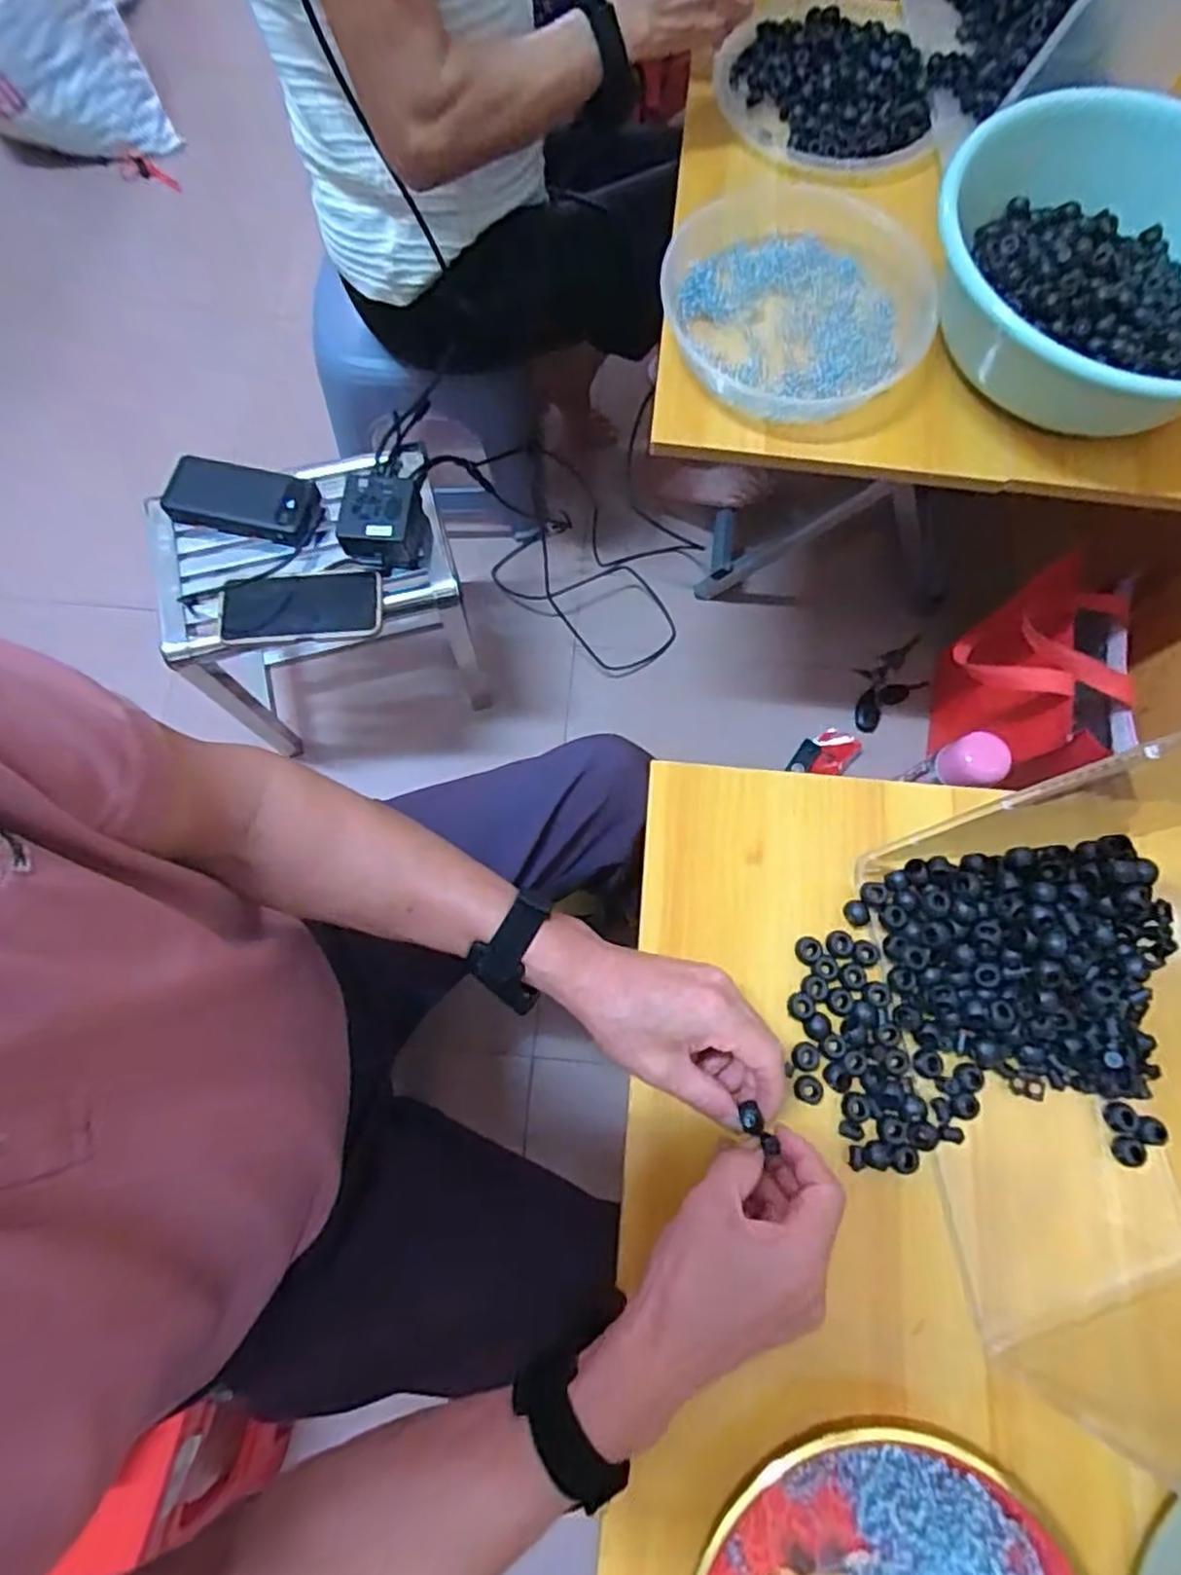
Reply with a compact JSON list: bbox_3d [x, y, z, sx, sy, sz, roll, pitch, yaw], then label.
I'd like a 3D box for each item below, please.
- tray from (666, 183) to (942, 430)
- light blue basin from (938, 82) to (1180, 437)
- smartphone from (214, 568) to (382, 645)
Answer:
[{"bbox_3d":[0.178,-0.426,0.610,0.242,0.045,0.222,-37,78,-10],"label":"tray"},{"bbox_3d":[0.415,-0.409,0.569,0.222,0.120,0.296,-38,78,-10],"label":"light blue basin"},{"bbox_3d":[-0.304,-0.188,0.733,0.161,0.019,0.076,-5,79,-8],"label":"smartphone"}]

